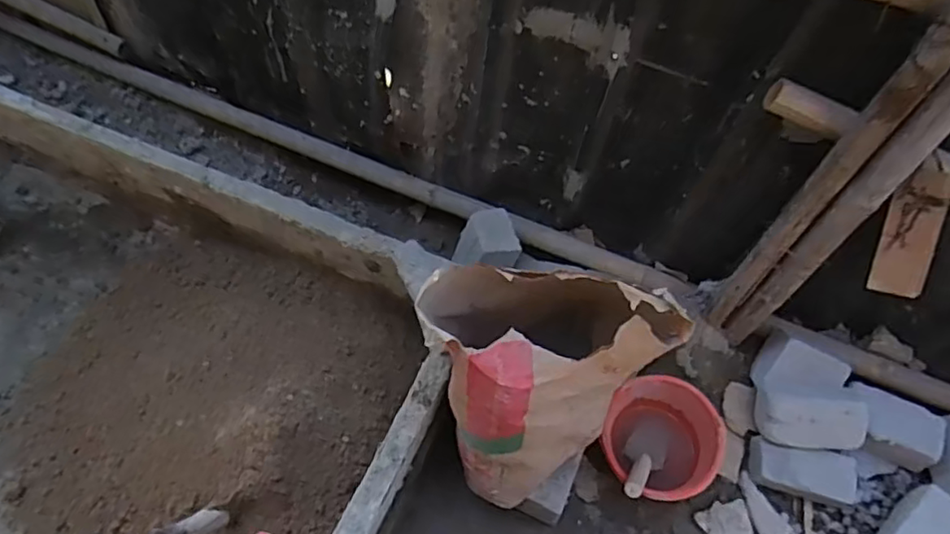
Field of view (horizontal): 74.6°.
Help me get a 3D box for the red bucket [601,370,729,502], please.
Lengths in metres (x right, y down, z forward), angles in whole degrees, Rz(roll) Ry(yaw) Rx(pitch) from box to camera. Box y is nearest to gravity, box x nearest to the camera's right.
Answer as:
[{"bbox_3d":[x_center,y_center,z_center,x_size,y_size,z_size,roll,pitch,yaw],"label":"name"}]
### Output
[{"bbox_3d":[0.378,0.354,1.286,0.221,0.147,0.261,26,59,10],"label":"red bucket"}]

